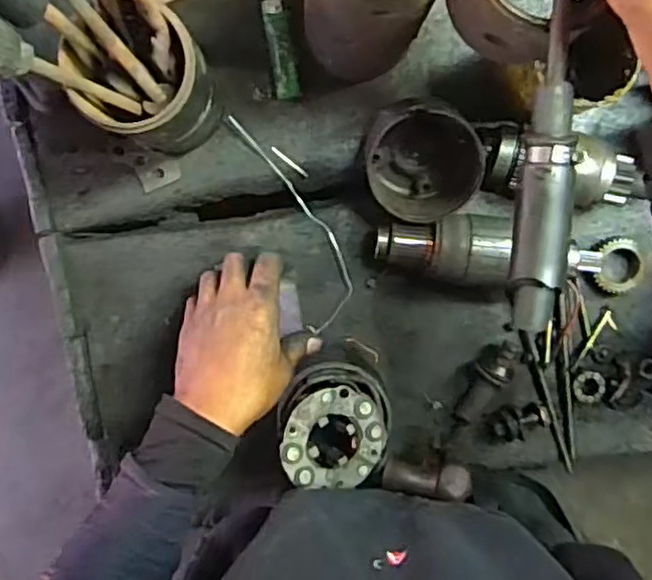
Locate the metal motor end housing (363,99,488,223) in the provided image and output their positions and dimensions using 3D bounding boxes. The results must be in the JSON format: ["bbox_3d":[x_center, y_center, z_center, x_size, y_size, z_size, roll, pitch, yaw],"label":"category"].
[{"bbox_3d":[0.079,-0.104,0.560,0.094,0.054,0.092,0,97,0],"label":"metal motor end housing"}]

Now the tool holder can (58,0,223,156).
[{"bbox_3d":[-0.119,-0.136,0.487,0.080,0.173,0.079,6,97,-1],"label":"tool holder can"}]

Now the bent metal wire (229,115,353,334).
[{"bbox_3d":[-0.023,-0.059,0.584,0.048,0.019,0.194,-20,96,2],"label":"bent metal wire"}]

